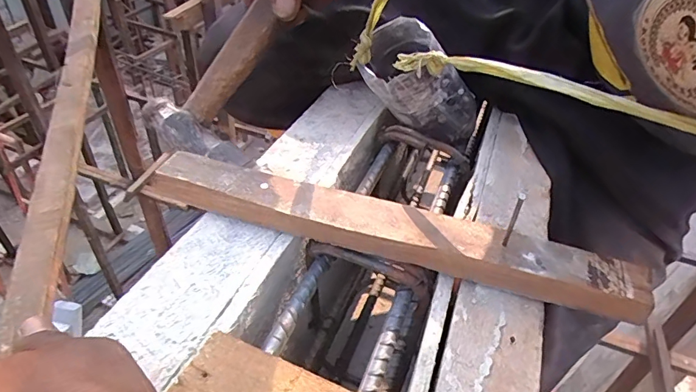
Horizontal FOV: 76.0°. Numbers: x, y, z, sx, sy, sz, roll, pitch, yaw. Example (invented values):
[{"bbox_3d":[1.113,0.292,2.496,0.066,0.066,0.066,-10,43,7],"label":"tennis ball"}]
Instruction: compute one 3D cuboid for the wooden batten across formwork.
[{"bbox_3d":[0.020,0.022,0.287,0.309,0.022,0.039,14,42,9],"label":"wooden batten across formwork"}]

